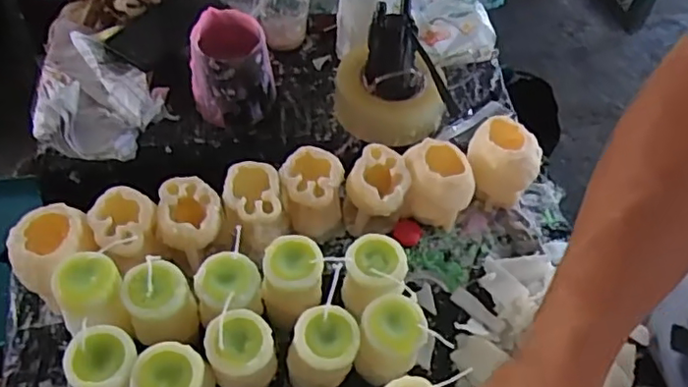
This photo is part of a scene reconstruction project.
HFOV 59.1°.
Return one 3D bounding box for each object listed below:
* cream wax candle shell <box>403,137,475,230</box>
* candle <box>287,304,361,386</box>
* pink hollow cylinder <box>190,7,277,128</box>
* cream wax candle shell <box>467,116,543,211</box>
[{"bbox_3d":[0.098,-0.006,0.650,0.076,0.081,0.065,10,54,4],"label":"cream wax candle shell"},{"bbox_3d":[-0.018,0.129,0.495,0.055,0.066,0.051,-7,54,-9],"label":"candle"},{"bbox_3d":[-0.130,-0.143,0.712,0.095,0.110,0.088,-7,55,-9],"label":"pink hollow cylinder"},{"bbox_3d":[0.171,-0.029,0.669,0.071,0.083,0.072,2,54,-3],"label":"cream wax candle shell"}]

